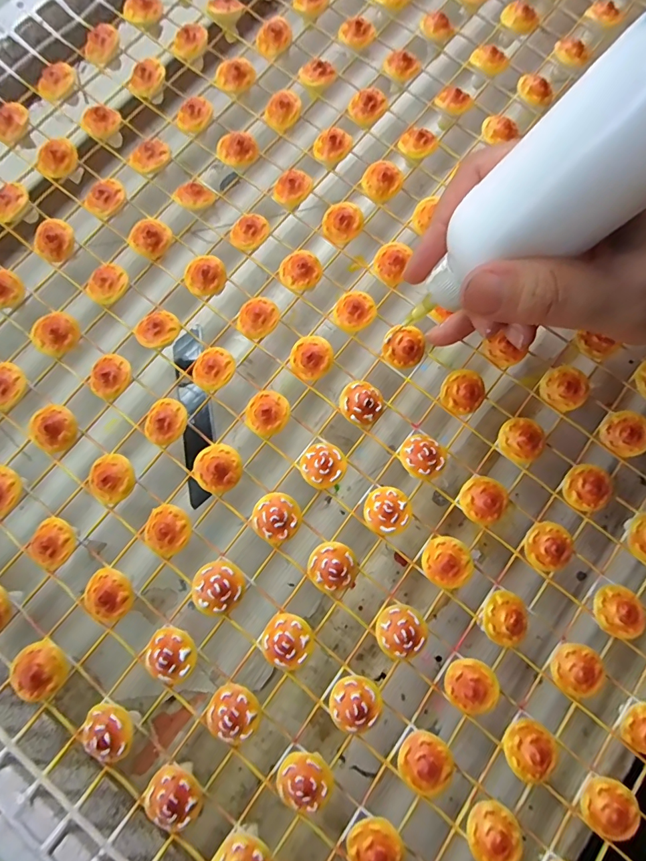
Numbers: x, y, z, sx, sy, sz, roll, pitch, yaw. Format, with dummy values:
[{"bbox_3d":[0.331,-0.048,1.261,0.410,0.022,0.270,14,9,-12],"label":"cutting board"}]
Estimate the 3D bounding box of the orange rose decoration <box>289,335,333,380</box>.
[{"bbox_3d":[-0.005,-0.033,0.196,0.019,0.008,0.019,35,83,10],"label":"orange rose decoration"}]

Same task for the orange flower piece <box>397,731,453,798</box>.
[{"bbox_3d":[0.038,0.122,0.158,0.018,0.006,0.018,-1,78,4],"label":"orange flower piece"}]

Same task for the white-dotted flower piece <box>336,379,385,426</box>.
[{"bbox_3d":[0.017,-0.012,0.191,0.019,0.009,0.019,-1,78,4],"label":"white-dotted flower piece"}]

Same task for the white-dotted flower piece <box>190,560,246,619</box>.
[{"bbox_3d":[-0.041,0.061,0.169,0.019,0.008,0.019,-1,78,4],"label":"white-dotted flower piece"}]

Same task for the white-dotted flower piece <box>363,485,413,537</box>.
[{"bbox_3d":[0.027,0.033,0.179,0.019,0.007,0.019,37,83,10],"label":"white-dotted flower piece"}]

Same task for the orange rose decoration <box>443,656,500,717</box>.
[{"bbox_3d":[0.057,0.098,0.166,0.018,0.008,0.019,-1,78,4],"label":"orange rose decoration"}]

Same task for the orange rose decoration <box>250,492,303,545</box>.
[{"bbox_3d":[-0.019,0.036,0.177,0.019,0.009,0.019,34,83,10],"label":"orange rose decoration"}]

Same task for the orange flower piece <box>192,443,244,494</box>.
[{"bbox_3d":[-0.044,0.016,0.182,0.020,0.008,0.020,-1,78,4],"label":"orange flower piece"}]

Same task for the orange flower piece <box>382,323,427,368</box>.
[{"bbox_3d":[0.037,-0.038,0.197,0.019,0.008,0.016,-1,78,3],"label":"orange flower piece"}]

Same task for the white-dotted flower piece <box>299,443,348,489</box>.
[{"bbox_3d":[0.000,0.015,0.183,0.019,0.006,0.019,-1,78,4],"label":"white-dotted flower piece"}]

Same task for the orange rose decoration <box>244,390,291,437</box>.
[{"bbox_3d":[-0.024,-0.008,0.189,0.019,0.008,0.019,-1,78,4],"label":"orange rose decoration"}]

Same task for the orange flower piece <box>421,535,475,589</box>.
[{"bbox_3d":[0.051,0.054,0.176,0.019,0.006,0.019,-1,78,4],"label":"orange flower piece"}]

